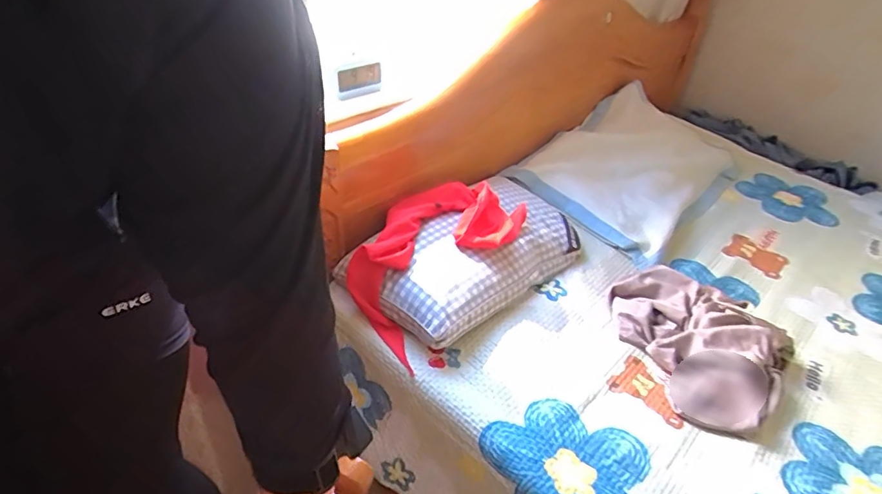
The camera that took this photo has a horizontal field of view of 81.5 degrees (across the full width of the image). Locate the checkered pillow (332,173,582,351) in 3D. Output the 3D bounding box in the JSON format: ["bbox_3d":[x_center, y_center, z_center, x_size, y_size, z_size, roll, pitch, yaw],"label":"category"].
[{"bbox_3d":[0.082,0.018,1.078,0.262,0.140,0.529,30,45,28],"label":"checkered pillow"}]

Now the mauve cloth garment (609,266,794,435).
[{"bbox_3d":[0.489,0.159,0.958,0.251,0.064,0.374,-6,40,-14],"label":"mauve cloth garment"}]

